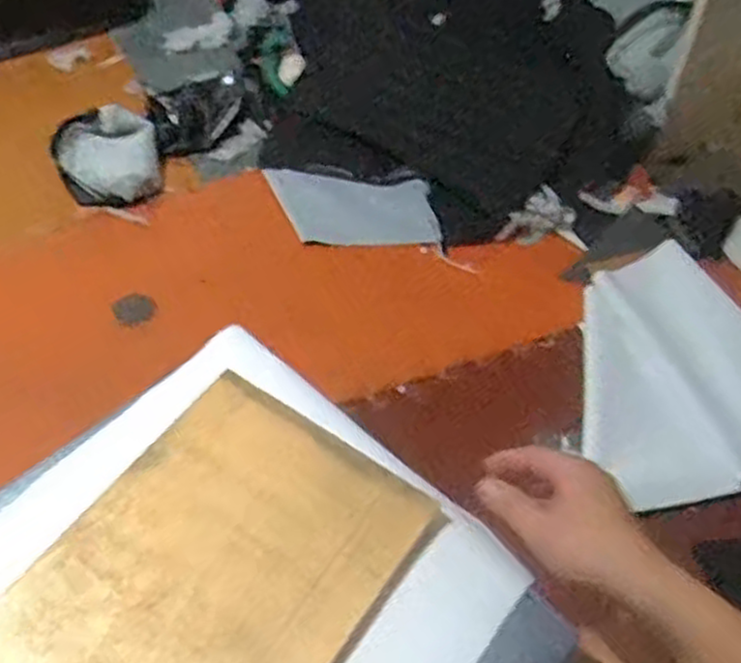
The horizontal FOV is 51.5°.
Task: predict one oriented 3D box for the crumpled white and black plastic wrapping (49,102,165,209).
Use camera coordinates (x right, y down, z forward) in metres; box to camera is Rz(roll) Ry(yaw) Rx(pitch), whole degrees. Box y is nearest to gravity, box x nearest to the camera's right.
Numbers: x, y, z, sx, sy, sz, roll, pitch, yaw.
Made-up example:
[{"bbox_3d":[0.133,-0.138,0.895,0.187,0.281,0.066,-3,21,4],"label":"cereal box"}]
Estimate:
[{"bbox_3d":[-0.424,-0.289,1.238,0.160,0.041,0.211,-20,55,-19],"label":"crumpled white and black plastic wrapping"}]

